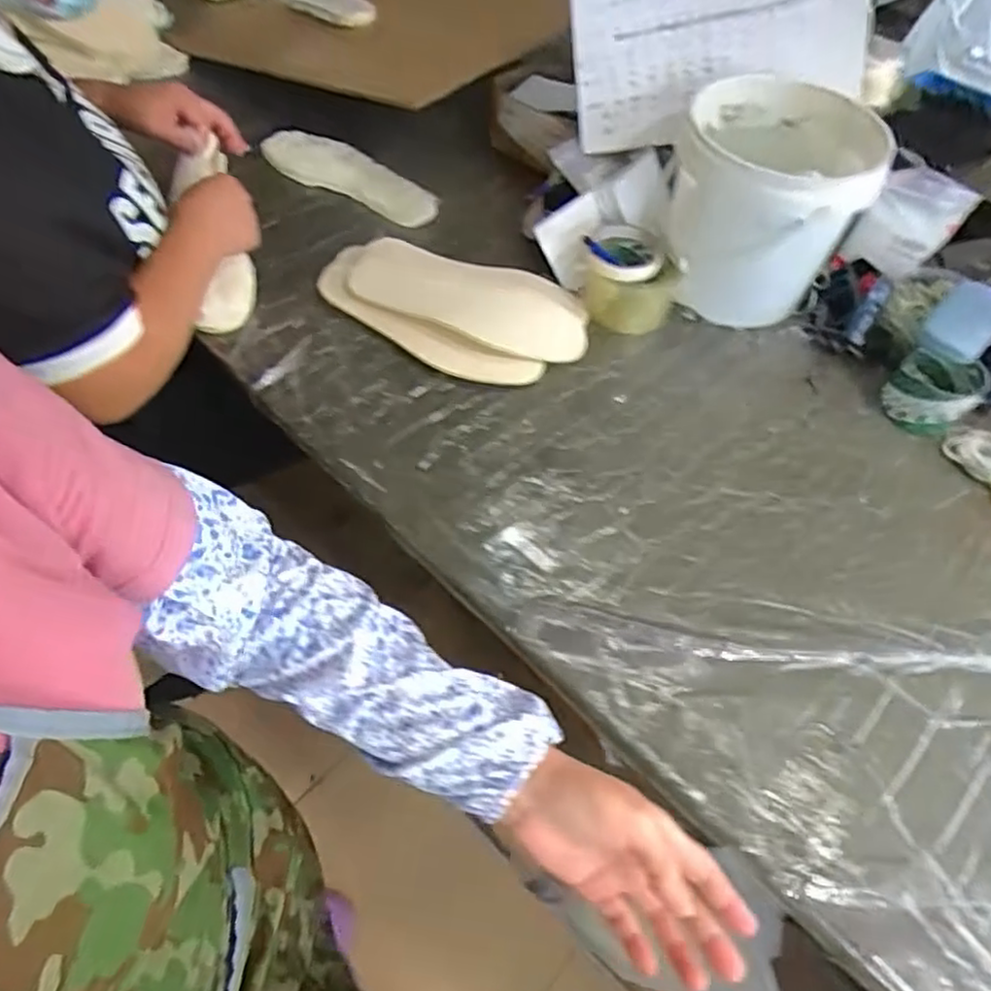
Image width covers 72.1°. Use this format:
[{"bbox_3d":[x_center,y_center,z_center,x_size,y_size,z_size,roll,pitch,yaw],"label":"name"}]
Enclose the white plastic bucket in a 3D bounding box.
[{"bbox_3d":[0.304,-0.329,0.794,0.203,0.206,0.219,1,57,-2],"label":"white plastic bucket"}]

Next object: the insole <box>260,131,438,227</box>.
[{"bbox_3d":[-0.200,-0.450,0.949,0.270,0.019,0.081,25,70,10],"label":"insole"}]

